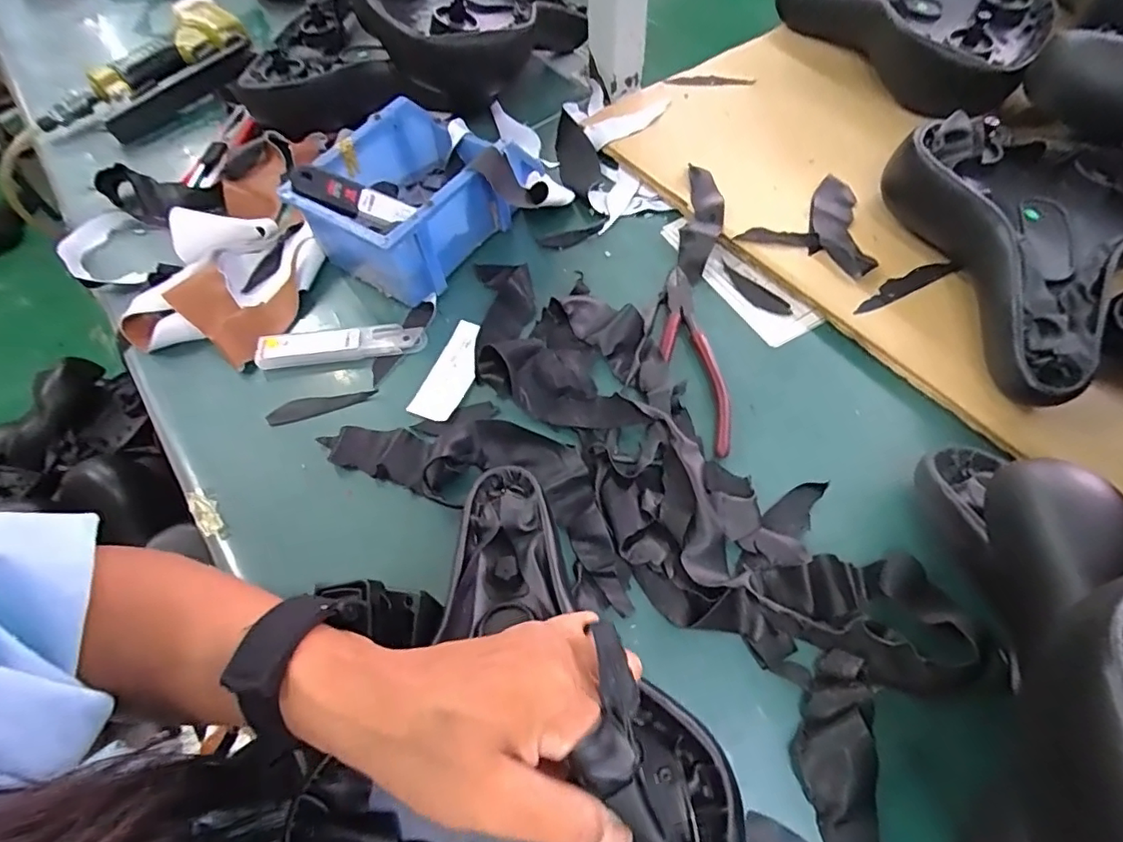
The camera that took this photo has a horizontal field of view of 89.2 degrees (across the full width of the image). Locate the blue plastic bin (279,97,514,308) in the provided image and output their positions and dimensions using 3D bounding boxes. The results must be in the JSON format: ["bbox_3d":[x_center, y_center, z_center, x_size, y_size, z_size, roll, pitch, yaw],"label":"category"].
[{"bbox_3d":[-0.118,-0.185,0.467,0.116,0.076,0.157,31,68,19],"label":"blue plastic bin"}]

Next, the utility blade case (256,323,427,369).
[{"bbox_3d":[-0.168,-0.059,0.434,0.122,0.011,0.026,-6,61,0],"label":"utility blade case"}]

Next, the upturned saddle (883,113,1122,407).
[{"bbox_3d":[0.353,-0.124,0.401,0.175,0.068,0.214,-11,61,-2],"label":"upturned saddle"}]

